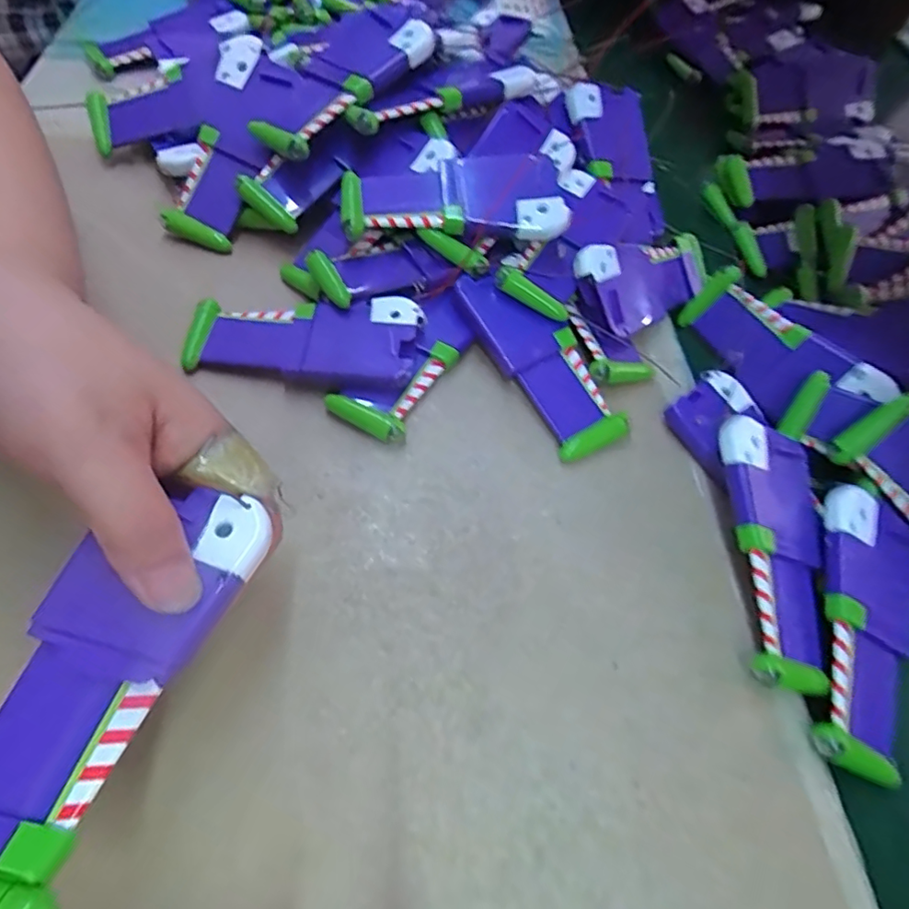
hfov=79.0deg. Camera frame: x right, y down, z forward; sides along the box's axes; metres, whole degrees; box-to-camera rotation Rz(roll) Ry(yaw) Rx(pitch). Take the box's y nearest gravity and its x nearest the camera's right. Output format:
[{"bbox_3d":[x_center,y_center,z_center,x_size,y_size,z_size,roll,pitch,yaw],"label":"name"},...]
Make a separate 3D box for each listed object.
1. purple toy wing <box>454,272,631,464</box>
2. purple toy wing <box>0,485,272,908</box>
[{"bbox_3d":[0.044,-0.051,0.296,0.042,0.014,0.116,-32,78,-21],"label":"purple toy wing"},{"bbox_3d":[-0.101,0.061,0.158,0.050,0.013,0.117,23,61,11],"label":"purple toy wing"}]

